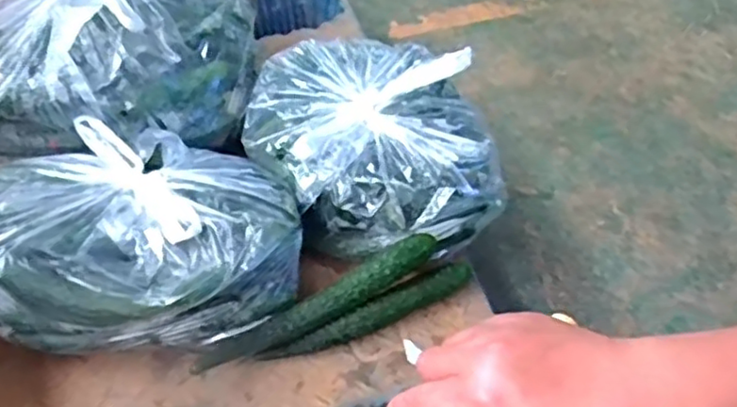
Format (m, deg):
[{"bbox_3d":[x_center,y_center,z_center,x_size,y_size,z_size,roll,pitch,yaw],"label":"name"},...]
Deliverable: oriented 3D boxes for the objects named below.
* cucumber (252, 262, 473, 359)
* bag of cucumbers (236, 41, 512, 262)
[{"bbox_3d":[0.005,0.128,0.768,0.264,0.042,0.029,-20,52,-14],"label":"cucumber"},{"bbox_3d":[0.000,-0.087,0.815,0.263,0.193,0.295,-18,52,-13],"label":"bag of cucumbers"}]

